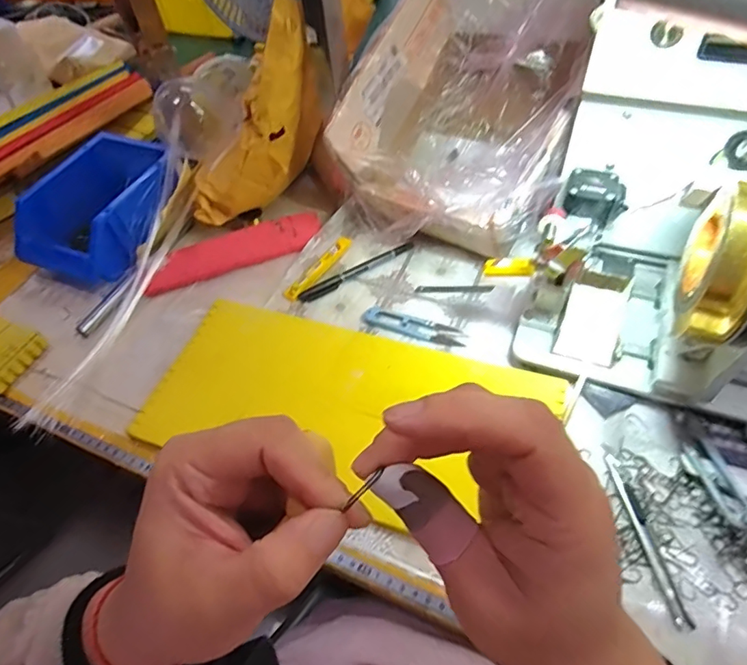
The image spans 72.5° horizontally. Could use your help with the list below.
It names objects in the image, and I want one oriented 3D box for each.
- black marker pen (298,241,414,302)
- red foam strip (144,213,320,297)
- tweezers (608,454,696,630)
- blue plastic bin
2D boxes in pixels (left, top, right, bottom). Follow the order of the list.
[{"bbox_3d":[-0.018,-0.068,0.549,0.137,0.009,0.015,-28,55,-17],"label":"black marker pen"},{"bbox_3d":[-0.155,-0.092,0.573,0.195,0.010,0.047,-17,80,-10],"label":"red foam strip"},{"bbox_3d":[0.200,0.148,0.374,0.012,0.004,0.120,-7,52,-1],"label":"tweezers"},{"bbox_3d":[-0.311,-0.147,0.605,0.143,0.083,0.173,11,53,12],"label":"blue plastic bin"}]

